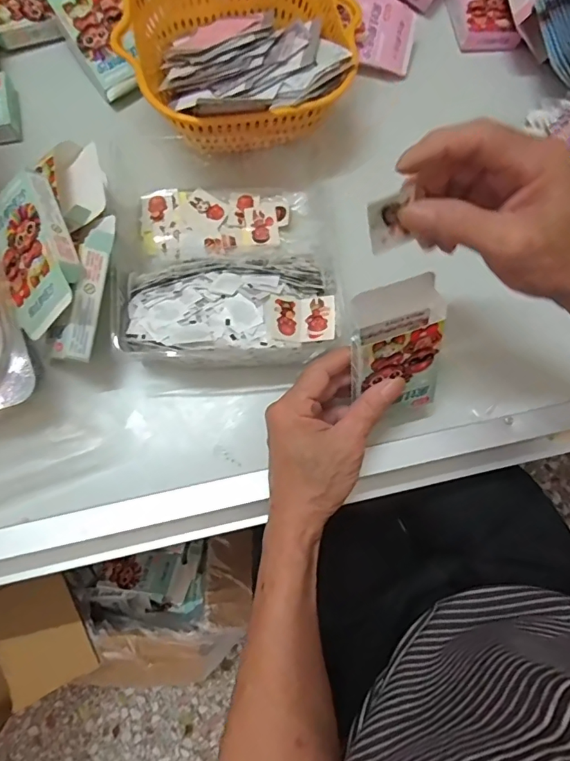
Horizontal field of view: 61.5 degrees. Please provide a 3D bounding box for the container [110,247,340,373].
[{"bbox_3d":[-0.046,-0.062,0.415,0.187,0.071,0.116,-13,74,-4],"label":"container"}]

